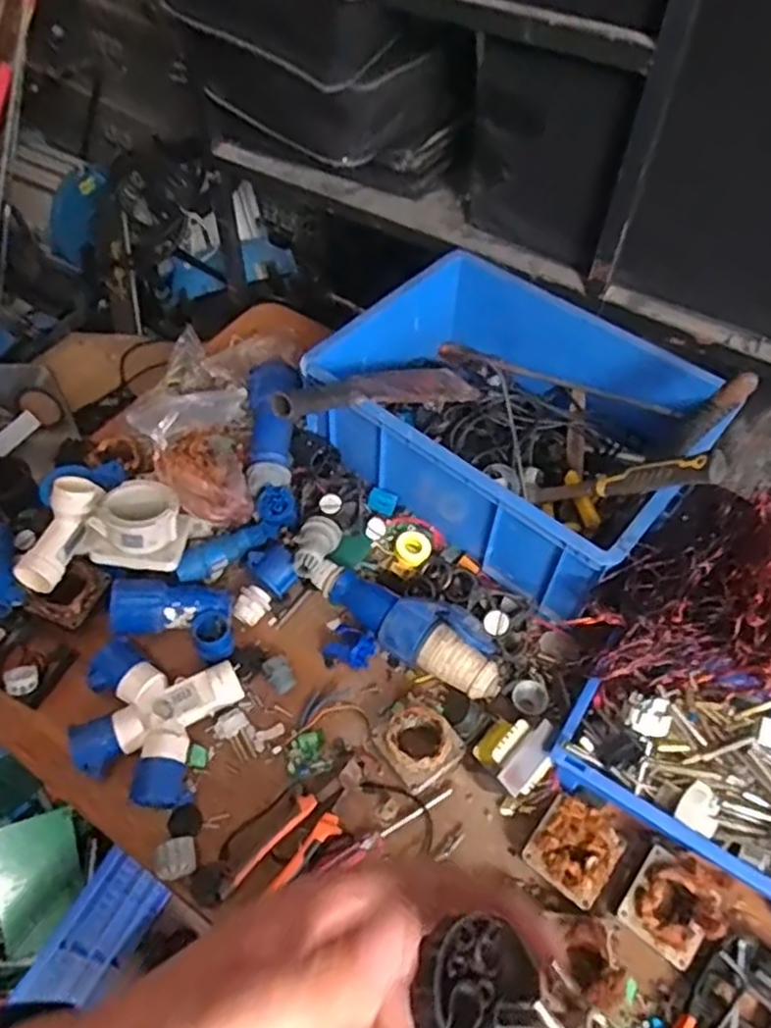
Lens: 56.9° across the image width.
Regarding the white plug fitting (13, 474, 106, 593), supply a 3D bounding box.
[{"bbox_3d":[-0.398,0.025,0.879,0.047,0.052,0.145,19,77,11],"label":"white plug fitting"}]

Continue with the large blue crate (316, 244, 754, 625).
[{"bbox_3d":[0.186,-0.138,0.993,0.476,0.167,0.394,36,60,21],"label":"large blue crate"}]

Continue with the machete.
[{"bbox_3d":[-0.004,-0.163,0.934,0.079,0.035,0.379,42,34,24],"label":"machete"}]

